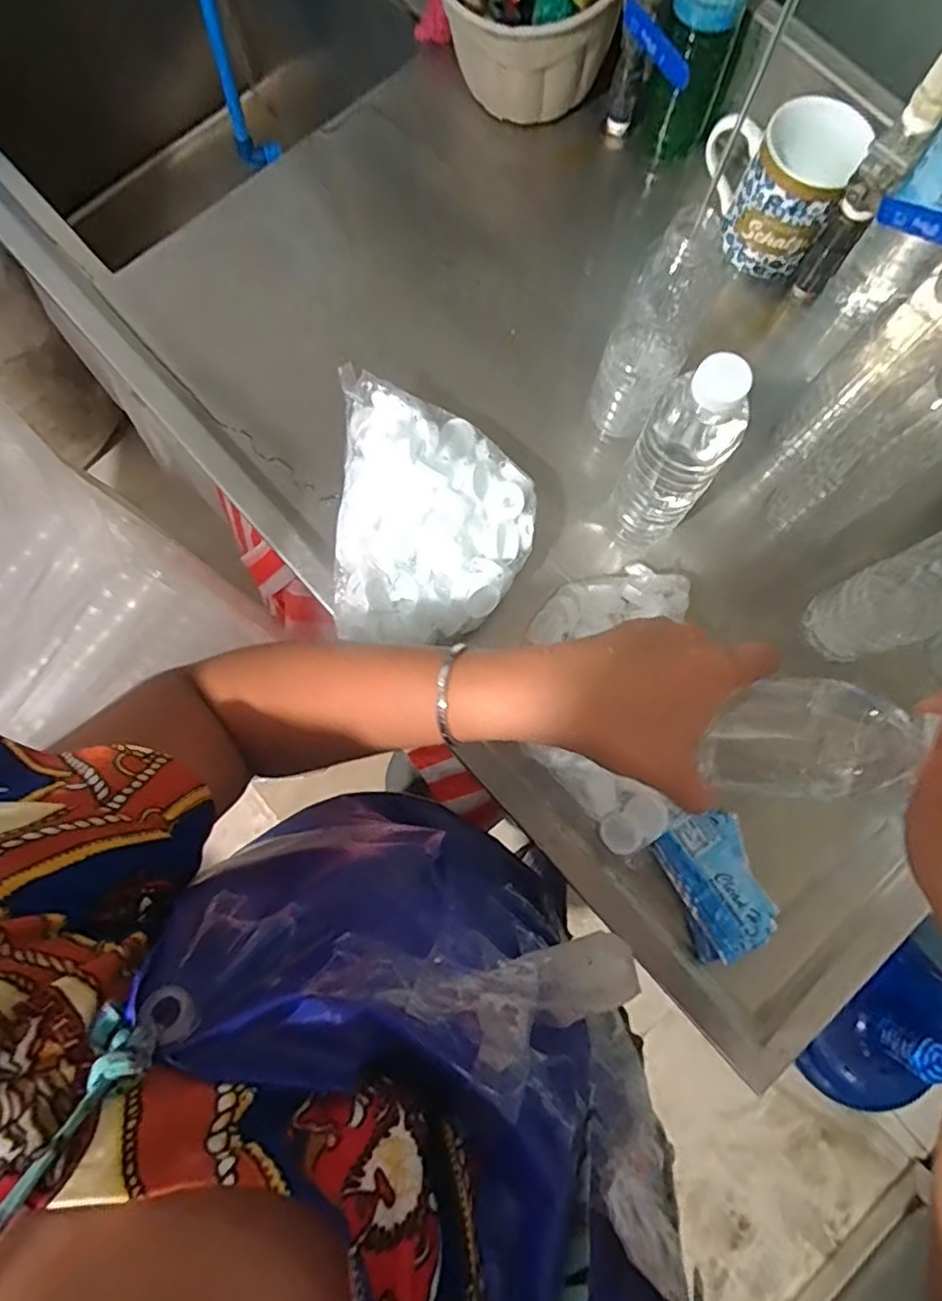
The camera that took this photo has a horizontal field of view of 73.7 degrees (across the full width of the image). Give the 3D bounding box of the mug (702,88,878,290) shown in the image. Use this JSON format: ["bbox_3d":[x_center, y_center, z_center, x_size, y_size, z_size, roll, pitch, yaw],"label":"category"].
[{"bbox_3d":[0.259,-0.408,0.551,0.118,0.098,0.089,22,80,4],"label":"mug"}]

